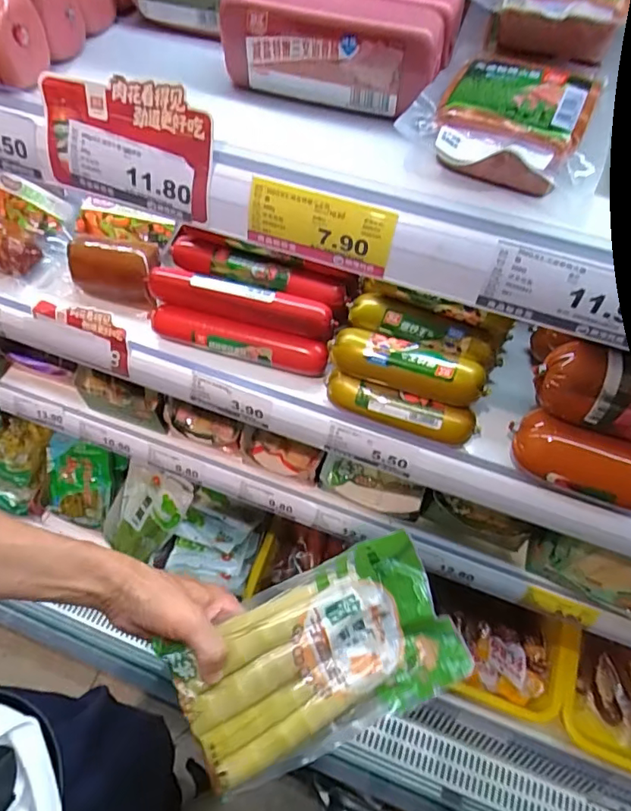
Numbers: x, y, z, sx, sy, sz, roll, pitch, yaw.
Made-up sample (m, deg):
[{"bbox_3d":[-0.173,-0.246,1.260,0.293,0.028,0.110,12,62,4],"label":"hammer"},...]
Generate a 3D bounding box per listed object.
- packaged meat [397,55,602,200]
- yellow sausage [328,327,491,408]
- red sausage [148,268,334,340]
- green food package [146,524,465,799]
[{"bbox_3d":[0.103,-0.160,0.303,0.089,0.037,0.080,23,60,12],"label":"packaged meat"},{"bbox_3d":[0.080,-0.035,0.471,0.134,0.034,0.040,15,59,8],"label":"yellow sausage"},{"bbox_3d":[-0.076,-0.101,0.519,0.187,0.029,0.029,15,59,8],"label":"red sausage"},{"bbox_3d":[0.000,0.209,0.432,0.221,0.030,0.130,-24,77,-6],"label":"green food package"}]

